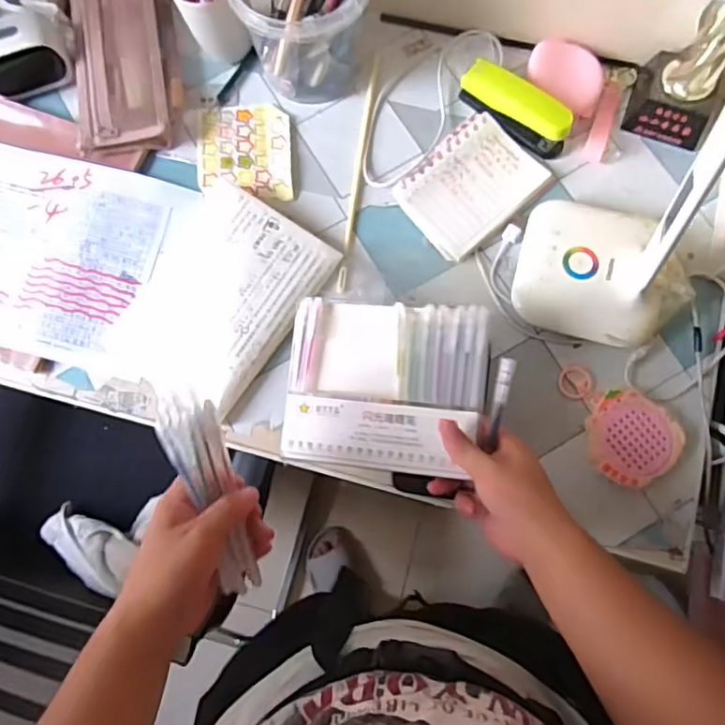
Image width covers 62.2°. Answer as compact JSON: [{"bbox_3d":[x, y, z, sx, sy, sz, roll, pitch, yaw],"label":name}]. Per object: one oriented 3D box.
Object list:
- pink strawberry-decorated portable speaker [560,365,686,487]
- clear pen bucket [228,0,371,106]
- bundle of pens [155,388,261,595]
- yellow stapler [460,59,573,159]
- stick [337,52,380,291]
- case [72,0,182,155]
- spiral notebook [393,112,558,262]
[{"bbox_3d":[0.235,0.053,0.561,0.080,0.018,0.120,-38,80,-6],"label":"pink strawberry-decorated portable speaker"},{"bbox_3d":[-0.060,-0.350,0.600,0.135,0.126,0.114,10,79,3],"label":"clear pen bucket"},{"bbox_3d":[-0.109,0.098,0.447,0.035,0.033,0.158,-18,99,-3],"label":"bundle of pens"},{"bbox_3d":[0.157,-0.262,0.615,0.121,0.041,0.032,34,81,7],"label":"yellow stapler"},{"bbox_3d":[-0.004,-0.203,0.630,0.010,0.004,0.266,8,79,3],"label":"stick"},{"bbox_3d":[-0.255,-0.328,0.643,0.102,0.033,0.210,-8,78,0],"label":"case"},{"bbox_3d":[0.112,-0.183,0.618,0.141,0.014,0.109,-39,80,-6],"label":"spiral notebook"}]

